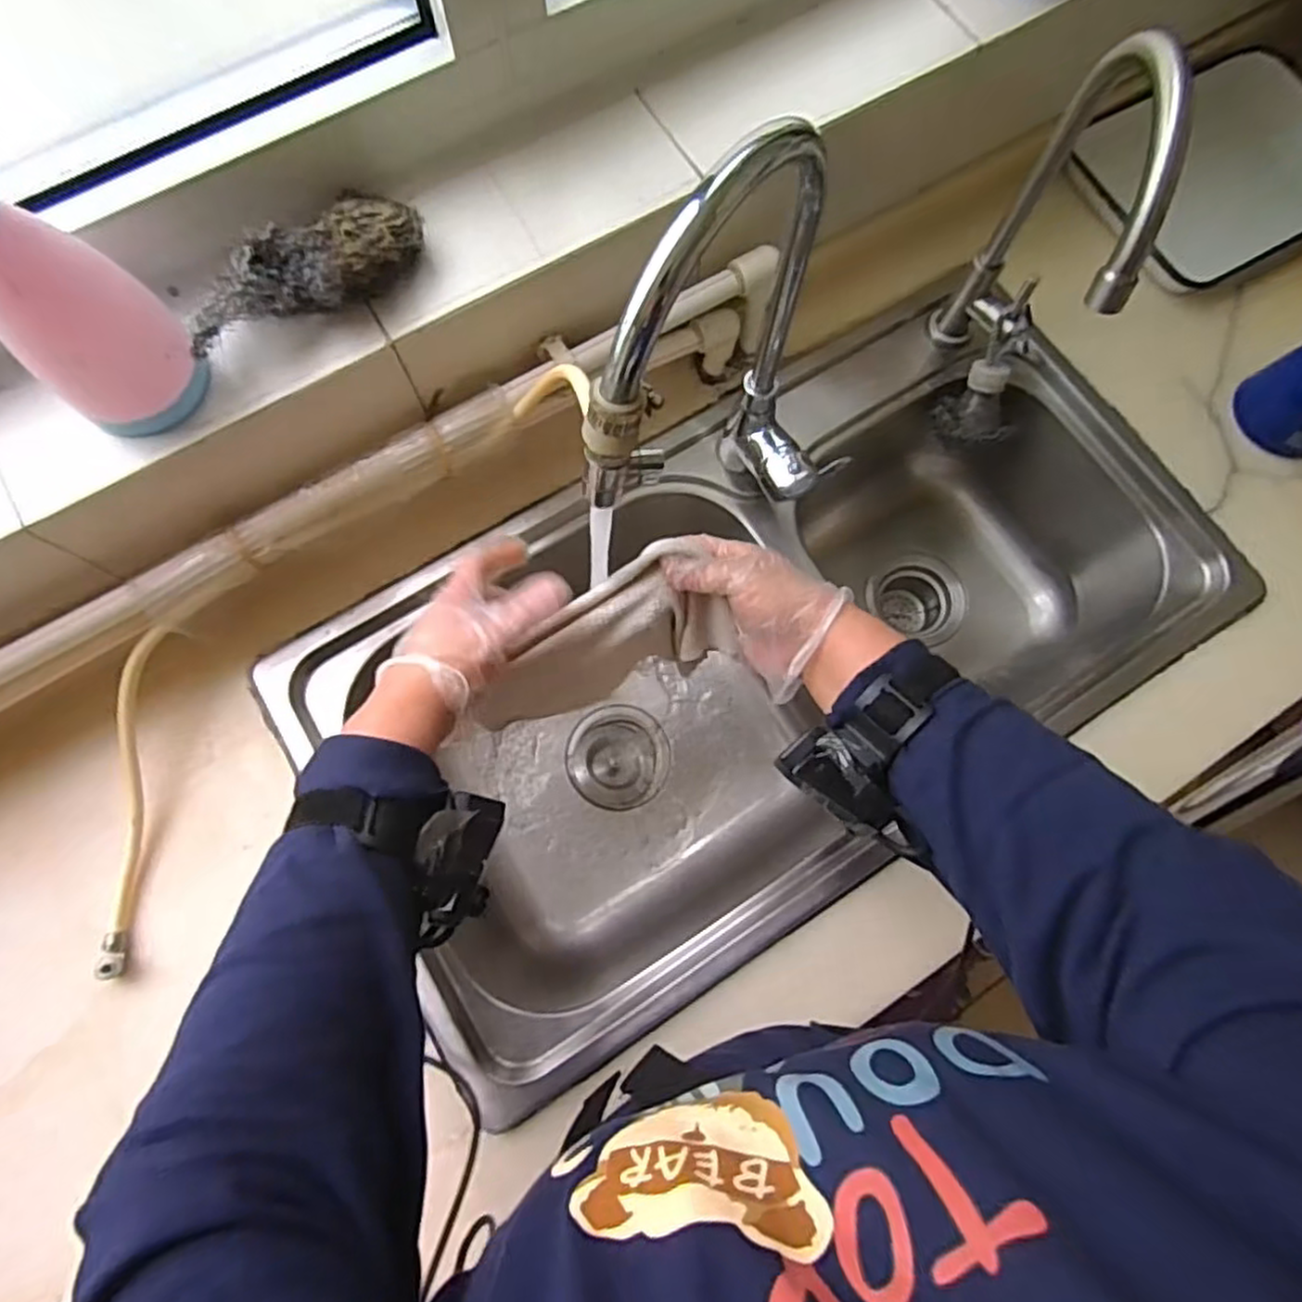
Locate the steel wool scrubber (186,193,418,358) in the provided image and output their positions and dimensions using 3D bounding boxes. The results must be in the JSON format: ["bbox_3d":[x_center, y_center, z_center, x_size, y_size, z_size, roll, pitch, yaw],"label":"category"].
[{"bbox_3d":[-0.215,-0.236,0.465,0.061,0.049,0.164,41,79,9],"label":"steel wool scrubber"}]

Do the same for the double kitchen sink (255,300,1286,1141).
[{"bbox_3d":[0.114,0.020,0.700,0.747,0.227,0.363,-32,79,-8],"label":"double kitchen sink"}]

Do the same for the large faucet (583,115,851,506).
[{"bbox_3d":[0.052,-0.136,0.455,0.082,0.321,0.192,35,78,7],"label":"large faucet"}]

